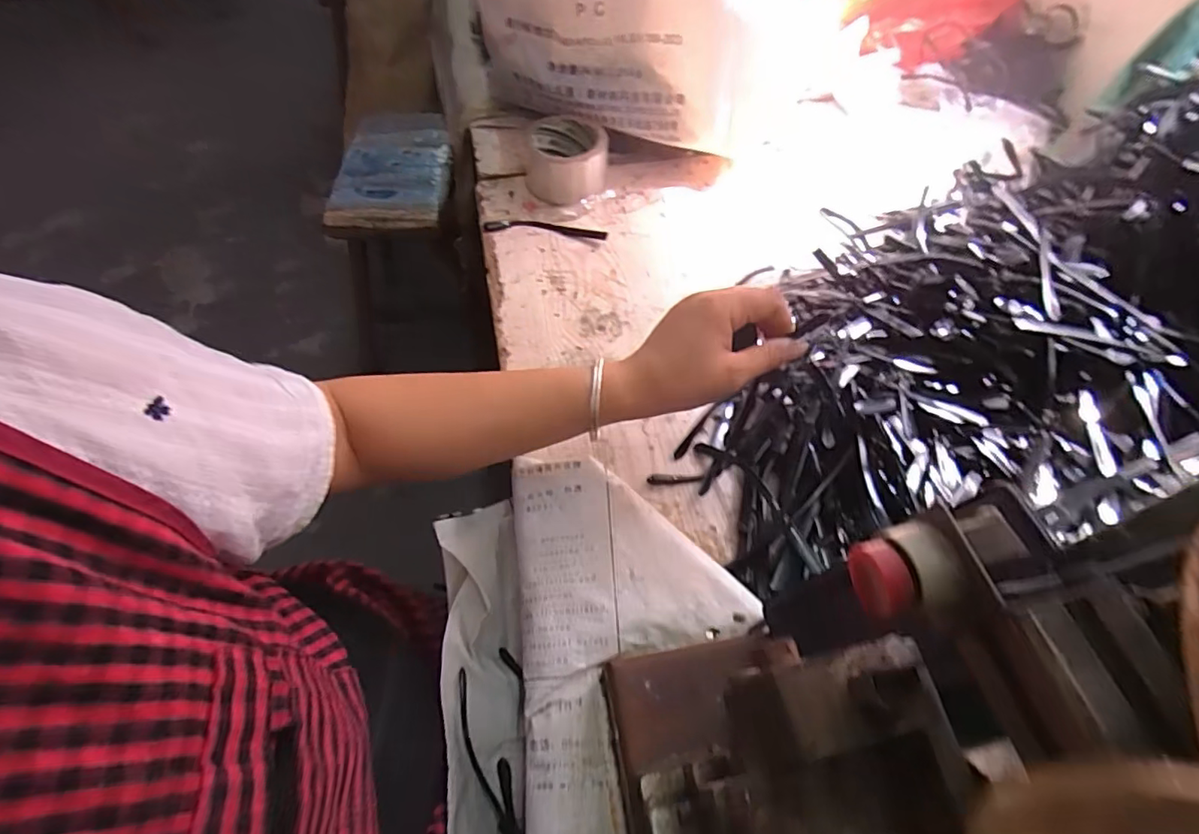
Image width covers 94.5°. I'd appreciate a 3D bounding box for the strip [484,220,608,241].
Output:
[{"bbox_3d":[-0.066,-0.234,0.689,0.152,0.006,0.026,6,58,4],"label":"strip"}]

